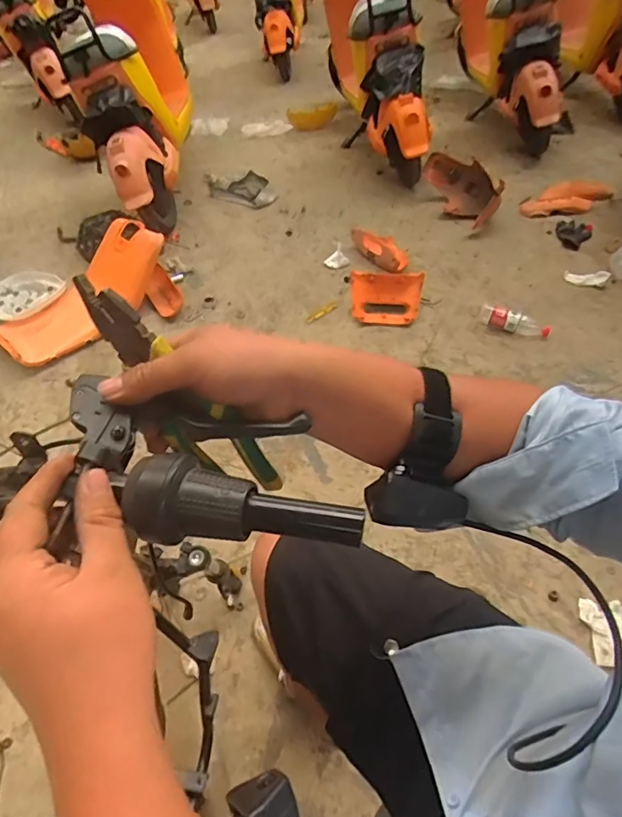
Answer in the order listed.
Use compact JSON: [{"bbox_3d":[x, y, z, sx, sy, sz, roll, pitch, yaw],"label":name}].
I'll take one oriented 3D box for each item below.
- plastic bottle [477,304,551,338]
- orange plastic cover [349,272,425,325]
[{"bbox_3d":[0.667,-0.289,1.713,0.229,0.075,0.072,18,51,18],"label":"plastic bottle"},{"bbox_3d":[0.263,-0.390,1.808,0.242,0.105,0.177,1,47,3],"label":"orange plastic cover"}]

